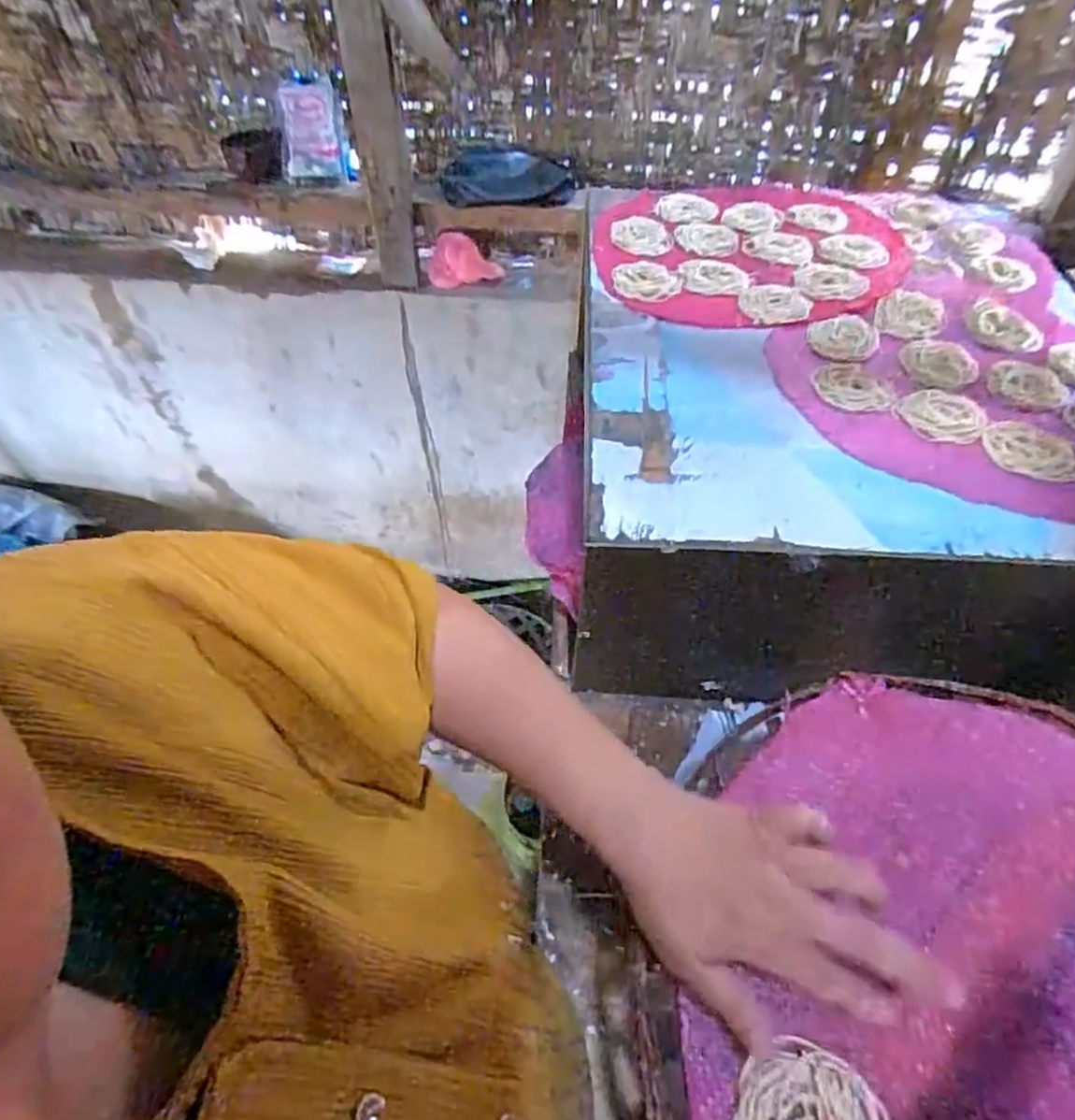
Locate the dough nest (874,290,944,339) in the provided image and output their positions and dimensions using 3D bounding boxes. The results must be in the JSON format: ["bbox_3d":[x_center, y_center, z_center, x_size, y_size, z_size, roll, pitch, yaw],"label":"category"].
[{"bbox_3d":[0.379,-0.250,0.705,0.062,0.013,0.070,25,55,19],"label":"dough nest"}]

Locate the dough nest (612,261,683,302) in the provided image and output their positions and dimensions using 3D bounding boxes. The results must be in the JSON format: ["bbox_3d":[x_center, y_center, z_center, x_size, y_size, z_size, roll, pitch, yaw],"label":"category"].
[{"bbox_3d":[0.118,-0.302,0.747,0.073,0.009,0.071,0,51,0],"label":"dough nest"}]

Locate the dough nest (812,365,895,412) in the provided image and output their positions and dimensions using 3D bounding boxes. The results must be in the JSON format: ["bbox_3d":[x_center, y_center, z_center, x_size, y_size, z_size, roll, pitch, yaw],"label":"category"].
[{"bbox_3d":[0.289,-0.158,0.638,0.062,0.006,0.070,-19,53,-15],"label":"dough nest"}]

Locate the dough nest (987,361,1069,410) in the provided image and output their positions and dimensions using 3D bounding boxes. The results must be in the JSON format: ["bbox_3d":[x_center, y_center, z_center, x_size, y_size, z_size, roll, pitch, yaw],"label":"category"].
[{"bbox_3d":[0.453,-0.162,0.639,0.067,0.004,0.070,22,54,17],"label":"dough nest"}]

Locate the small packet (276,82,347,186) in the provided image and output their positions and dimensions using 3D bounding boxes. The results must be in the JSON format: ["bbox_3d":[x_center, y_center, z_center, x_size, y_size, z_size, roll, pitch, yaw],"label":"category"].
[{"bbox_3d":[-0.348,-0.655,1.065,0.083,0.133,0.020,-6,22,-2],"label":"small packet"}]

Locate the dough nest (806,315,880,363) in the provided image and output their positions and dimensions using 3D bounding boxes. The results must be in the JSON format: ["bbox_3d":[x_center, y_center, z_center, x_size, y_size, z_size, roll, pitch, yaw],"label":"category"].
[{"bbox_3d":[0.304,-0.221,0.690,0.065,0.011,0.077,24,55,19],"label":"dough nest"}]

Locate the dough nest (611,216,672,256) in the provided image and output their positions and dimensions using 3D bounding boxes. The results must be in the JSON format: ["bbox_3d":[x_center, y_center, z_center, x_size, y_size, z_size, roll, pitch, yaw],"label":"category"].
[{"bbox_3d":[0.121,-0.381,0.808,0.068,0.008,0.089,-8,51,-6],"label":"dough nest"}]

